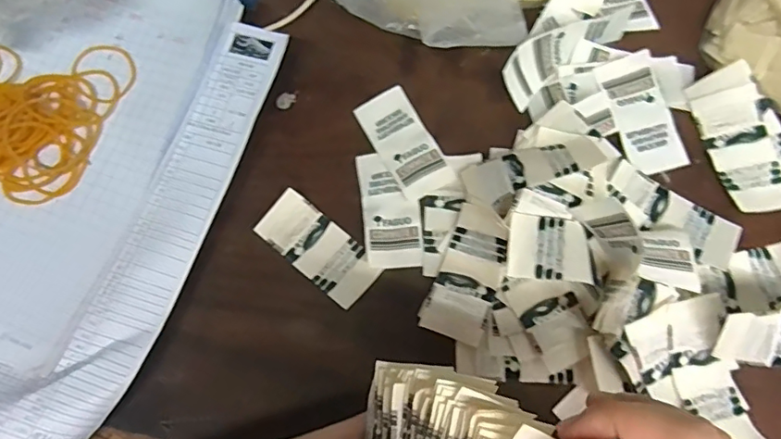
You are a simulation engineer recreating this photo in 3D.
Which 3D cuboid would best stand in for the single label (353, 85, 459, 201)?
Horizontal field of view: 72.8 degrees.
[{"bbox_3d":[0.009,-0.048,0.338,0.035,0.004,0.075,-28,70,-3],"label":"single label"}]

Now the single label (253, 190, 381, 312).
[{"bbox_3d":[-0.043,0.017,0.317,0.077,0.006,0.035,38,78,16],"label":"single label"}]

